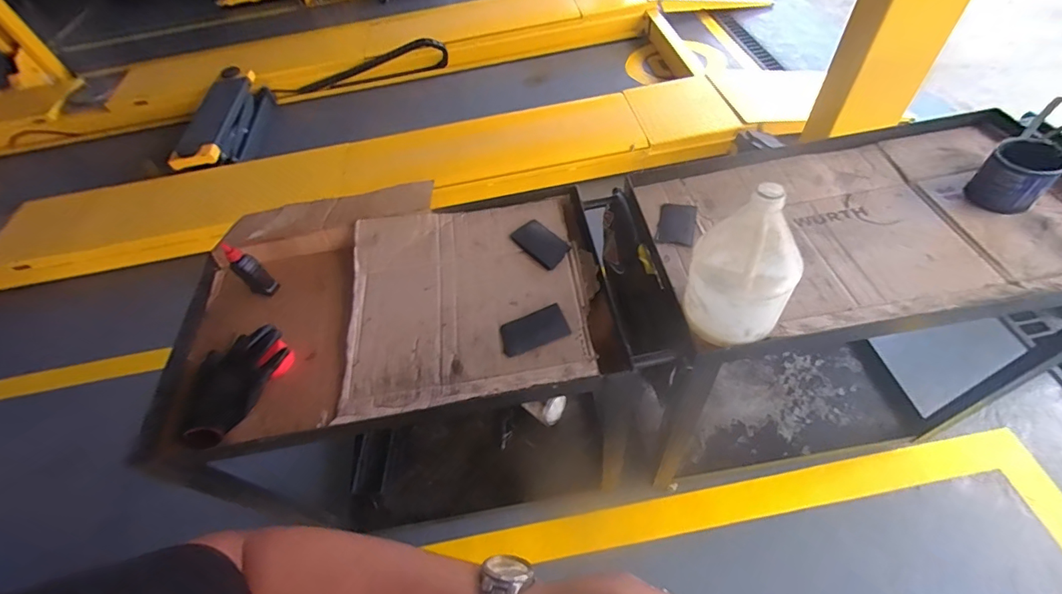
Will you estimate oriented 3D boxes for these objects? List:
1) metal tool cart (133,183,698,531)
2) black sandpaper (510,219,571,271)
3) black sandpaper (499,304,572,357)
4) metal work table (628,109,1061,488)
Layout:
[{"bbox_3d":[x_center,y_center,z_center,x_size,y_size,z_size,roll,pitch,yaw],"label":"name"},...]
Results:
[{"bbox_3d":[-0.223,0.209,1.204,1.139,0.845,0.539,-11,56,3],"label":"metal tool cart"},{"bbox_3d":[0.020,-0.109,0.919,0.071,0.009,0.127,-40,57,-18],"label":"black sandpaper"},{"bbox_3d":[0.004,0.057,0.800,0.116,0.010,0.070,-22,53,-5],"label":"black sandpaper"},{"bbox_3d":[0.714,0.061,1.164,0.857,0.800,0.500,-12,56,2],"label":"metal work table"}]

